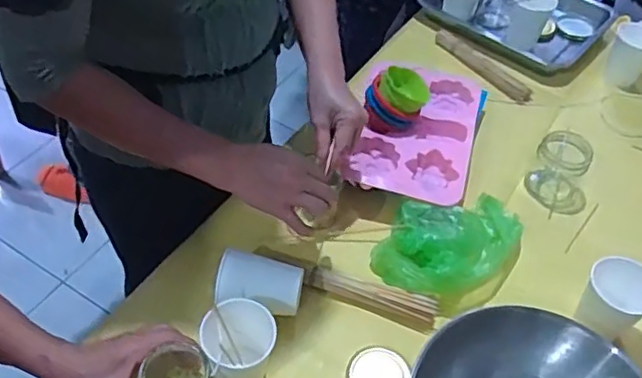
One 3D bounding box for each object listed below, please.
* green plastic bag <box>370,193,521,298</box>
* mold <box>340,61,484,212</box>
[{"bbox_3d":[0.158,0.066,0.751,0.188,0.045,0.131,-16,49,-17],"label":"green plastic bag"},{"bbox_3d":[0.132,-0.082,0.840,0.159,0.038,0.230,12,47,9],"label":"mold"}]

